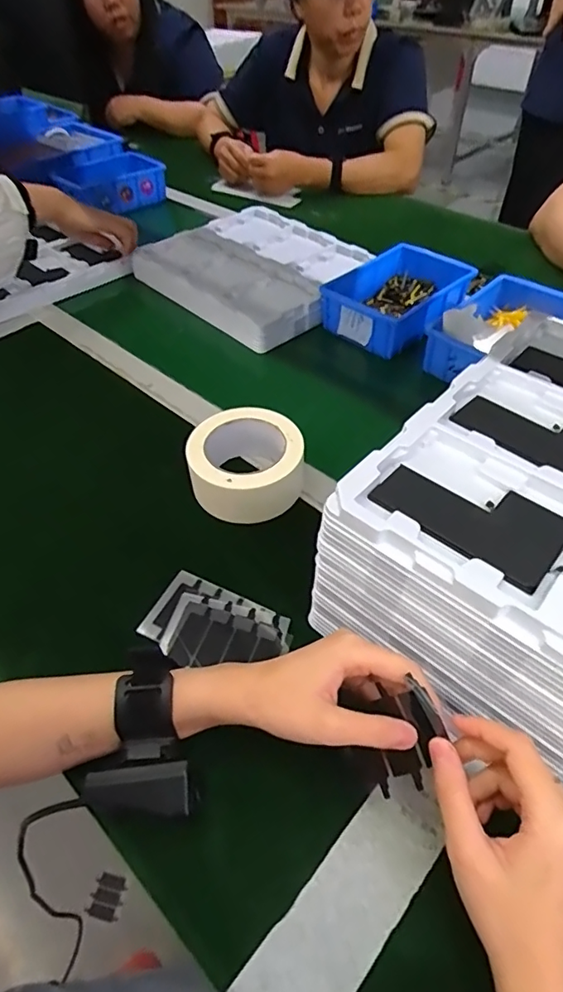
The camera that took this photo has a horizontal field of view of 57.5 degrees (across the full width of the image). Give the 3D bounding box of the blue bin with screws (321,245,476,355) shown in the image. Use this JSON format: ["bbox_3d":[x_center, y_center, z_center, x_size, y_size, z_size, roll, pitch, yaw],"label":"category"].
[{"bbox_3d":[0.166,-0.276,0.724,0.134,0.063,0.200,34,57,27],"label":"blue bin with screws"}]

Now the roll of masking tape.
[{"bbox_3d":[-0.035,-0.028,0.503,0.106,0.062,0.107,-1,48,2],"label":"roll of masking tape"}]

